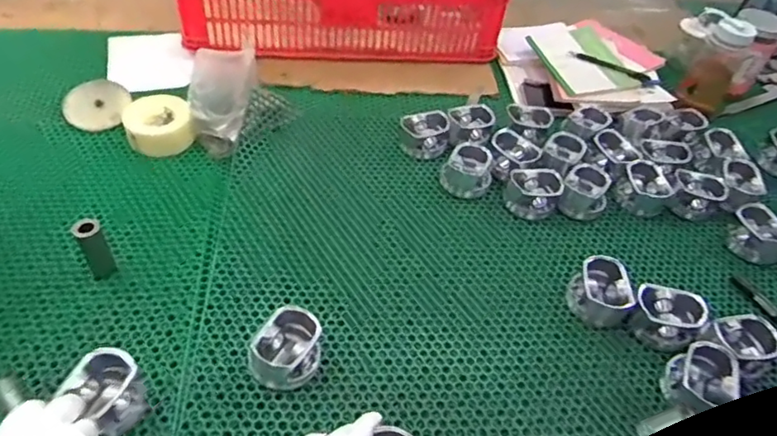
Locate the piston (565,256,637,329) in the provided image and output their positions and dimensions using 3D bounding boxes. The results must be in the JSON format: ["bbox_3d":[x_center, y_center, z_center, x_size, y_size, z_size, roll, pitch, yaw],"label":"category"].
[{"bbox_3d":[0.260,0.090,0.691,0.063,0.048,0.075,5,46,-2],"label":"piston"}]

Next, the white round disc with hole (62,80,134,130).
[{"bbox_3d":[-0.458,-0.179,0.872,0.089,0.006,0.094,7,62,-14],"label":"white round disc with hole"}]

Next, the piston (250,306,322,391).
[{"bbox_3d":[-0.107,0.140,0.598,0.063,0.047,0.075,16,46,9],"label":"piston"}]

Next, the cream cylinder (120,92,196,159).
[{"bbox_3d":[-0.348,-0.139,0.844,0.092,0.050,0.097,-16,50,-20],"label":"cream cylinder"}]

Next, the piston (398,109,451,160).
[{"bbox_3d":[0.057,-0.134,0.882,0.076,0.047,0.076,9,46,2],"label":"piston"}]

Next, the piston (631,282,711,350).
[{"bbox_3d":[0.335,0.118,0.667,0.080,0.046,0.067,29,50,20],"label":"piston"}]

